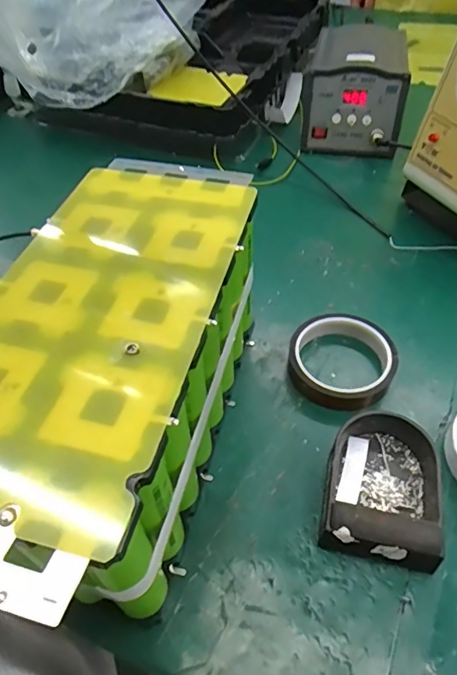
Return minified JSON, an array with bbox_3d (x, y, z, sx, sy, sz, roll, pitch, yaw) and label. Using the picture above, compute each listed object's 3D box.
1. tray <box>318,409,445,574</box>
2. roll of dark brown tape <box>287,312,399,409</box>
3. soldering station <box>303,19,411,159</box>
[{"bbox_3d":[0.110,0.103,0.338,0.080,0.035,0.104,9,52,11],"label":"tray"},{"bbox_3d":[0.099,0.020,0.420,0.090,0.030,0.086,-2,51,2],"label":"roll of dark brown tape"},{"bbox_3d":[0.180,-0.356,0.674,0.133,0.099,0.209,9,52,11],"label":"soldering station"}]

